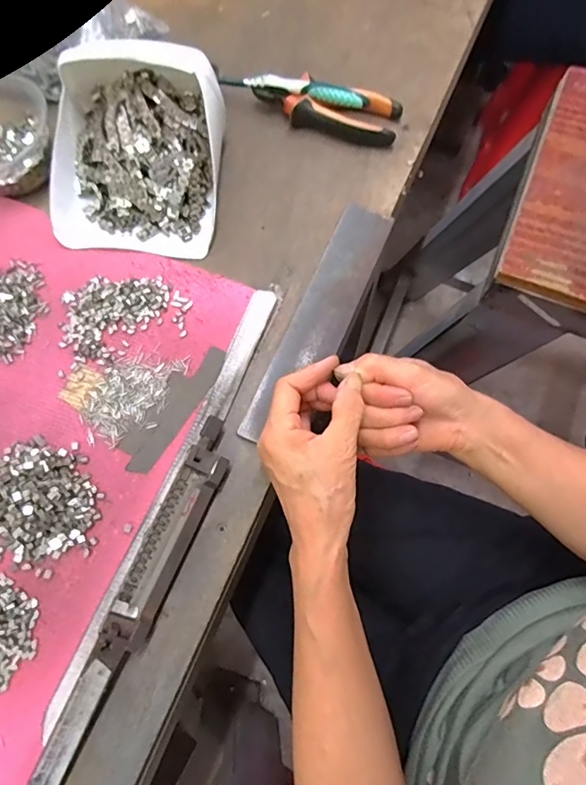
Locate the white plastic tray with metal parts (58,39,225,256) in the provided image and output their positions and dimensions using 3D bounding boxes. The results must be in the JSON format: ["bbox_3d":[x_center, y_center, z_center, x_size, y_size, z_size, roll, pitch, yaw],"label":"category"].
[{"bbox_3d":[-0.144,-0.229,0.417,0.153,0.077,0.173,4,73,1],"label":"white plastic tray with metal parts"}]

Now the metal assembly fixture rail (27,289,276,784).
[{"bbox_3d":[-0.099,0.105,0.346,0.041,0.015,0.422,23,75,6],"label":"metal assembly fixture rail"}]

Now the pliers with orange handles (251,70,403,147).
[{"bbox_3d":[0.036,-0.299,0.470,0.150,0.026,0.054,16,74,4],"label":"pliers with orange handles"}]

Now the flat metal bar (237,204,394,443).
[{"bbox_3d":[0.026,-0.067,0.407,0.046,0.007,0.247,24,75,7],"label":"flat metal bar"}]

